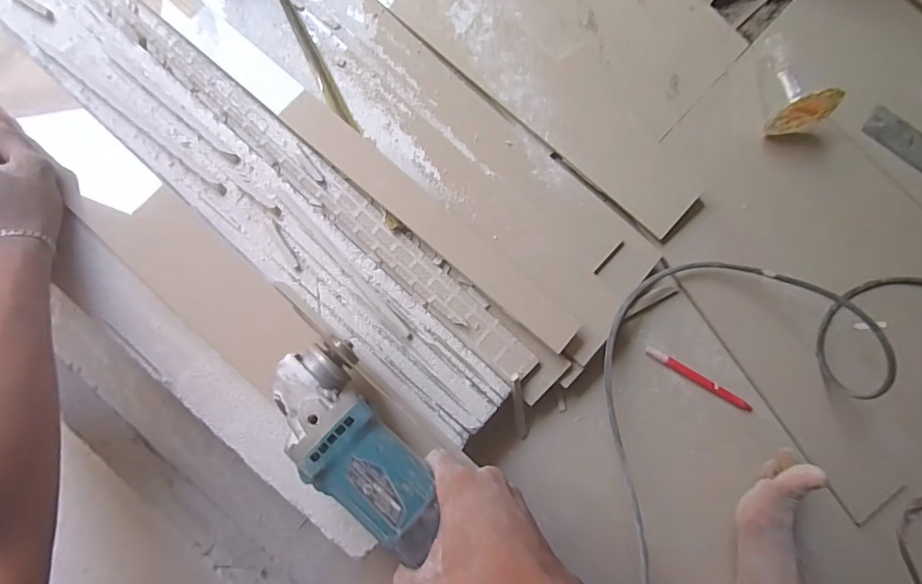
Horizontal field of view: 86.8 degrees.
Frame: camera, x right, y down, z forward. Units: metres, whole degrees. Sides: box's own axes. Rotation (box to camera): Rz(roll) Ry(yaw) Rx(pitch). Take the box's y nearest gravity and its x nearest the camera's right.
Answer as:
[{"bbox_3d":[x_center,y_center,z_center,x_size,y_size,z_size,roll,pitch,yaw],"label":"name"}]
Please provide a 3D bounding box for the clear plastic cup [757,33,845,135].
[{"bbox_3d":[0.377,-0.236,0.543,0.061,0.063,0.105,-4,85,-4],"label":"clear plastic cup"}]

